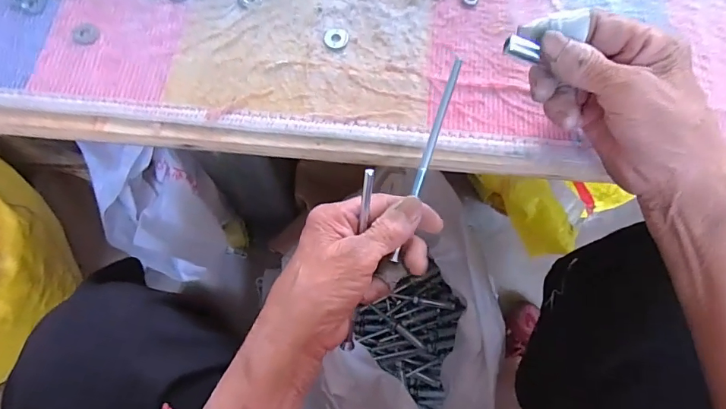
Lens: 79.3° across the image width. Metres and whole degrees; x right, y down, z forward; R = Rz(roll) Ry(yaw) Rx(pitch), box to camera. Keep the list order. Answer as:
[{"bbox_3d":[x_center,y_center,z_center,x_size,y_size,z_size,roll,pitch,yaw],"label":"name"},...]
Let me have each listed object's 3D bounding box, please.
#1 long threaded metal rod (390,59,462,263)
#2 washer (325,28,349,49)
[{"bbox_3d":[0.051,-0.053,0.301,0.006,0.004,0.097,18,89,6],"label":"long threaded metal rod"},{"bbox_3d":[-0.021,-0.135,0.352,0.019,0.004,0.020,-1,72,-2],"label":"washer"}]

